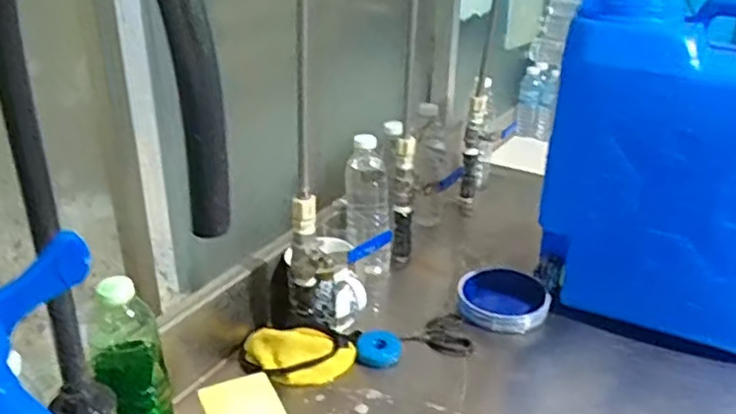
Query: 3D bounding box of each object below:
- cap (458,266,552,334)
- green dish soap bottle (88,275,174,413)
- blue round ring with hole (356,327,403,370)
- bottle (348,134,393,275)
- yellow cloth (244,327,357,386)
[{"bbox_3d":[0.184,0.128,0.907,0.117,0.034,0.114,0,26,0],"label":"cap"},{"bbox_3d":[-0.230,0.163,0.639,0.070,0.207,0.046,-10,28,-21],"label":"green dish soap bottle"},{"bbox_3d":[0.014,0.174,0.819,0.054,0.023,0.047,1,26,1],"label":"blue round ring with hole"},{"bbox_3d":[0.002,0.005,0.945,0.065,0.199,0.056,1,26,1],"label":"bottle"},{"bbox_3d":[-0.083,0.170,0.794,0.136,0.053,0.076,0,26,0],"label":"yellow cloth"}]

